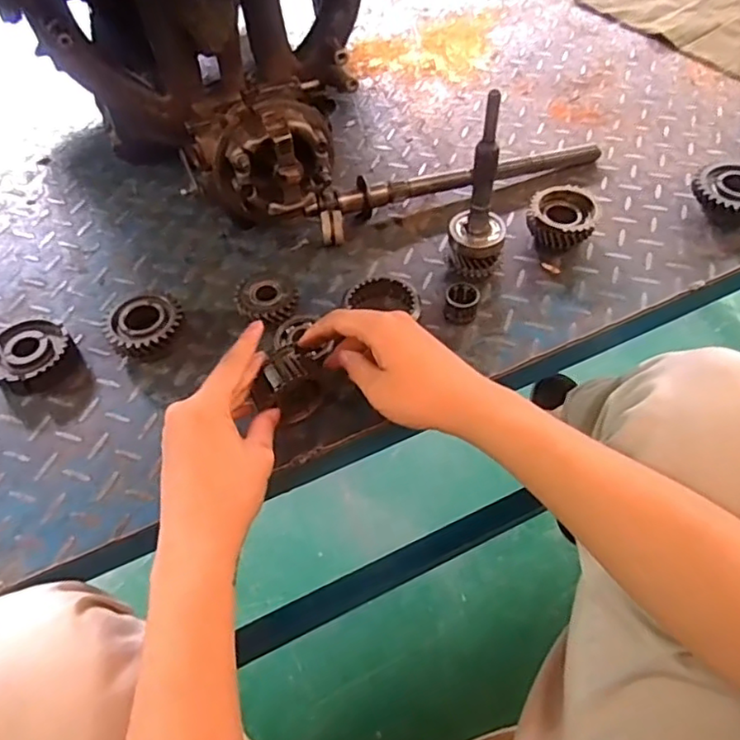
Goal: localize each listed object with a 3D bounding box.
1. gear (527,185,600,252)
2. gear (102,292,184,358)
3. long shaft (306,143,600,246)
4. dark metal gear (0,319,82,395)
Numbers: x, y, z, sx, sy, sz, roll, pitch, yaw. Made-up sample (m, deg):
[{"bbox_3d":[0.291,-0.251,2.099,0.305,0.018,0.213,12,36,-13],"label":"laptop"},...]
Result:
[{"bbox_3d":[0.190,-0.149,0.604,0.066,0.034,0.071,18,56,14],"label":"gear"},{"bbox_3d":[-0.197,-0.035,0.538,0.065,0.035,0.064,-1,54,1],"label":"gear"},{"bbox_3d":[0.093,-0.199,0.641,0.318,0.034,0.040,-19,56,-12],"label":"long shaft"},{"bbox_3d":[-0.293,-0.011,0.534,0.065,0.026,0.067,-24,57,-15],"label":"dark metal gear"}]

